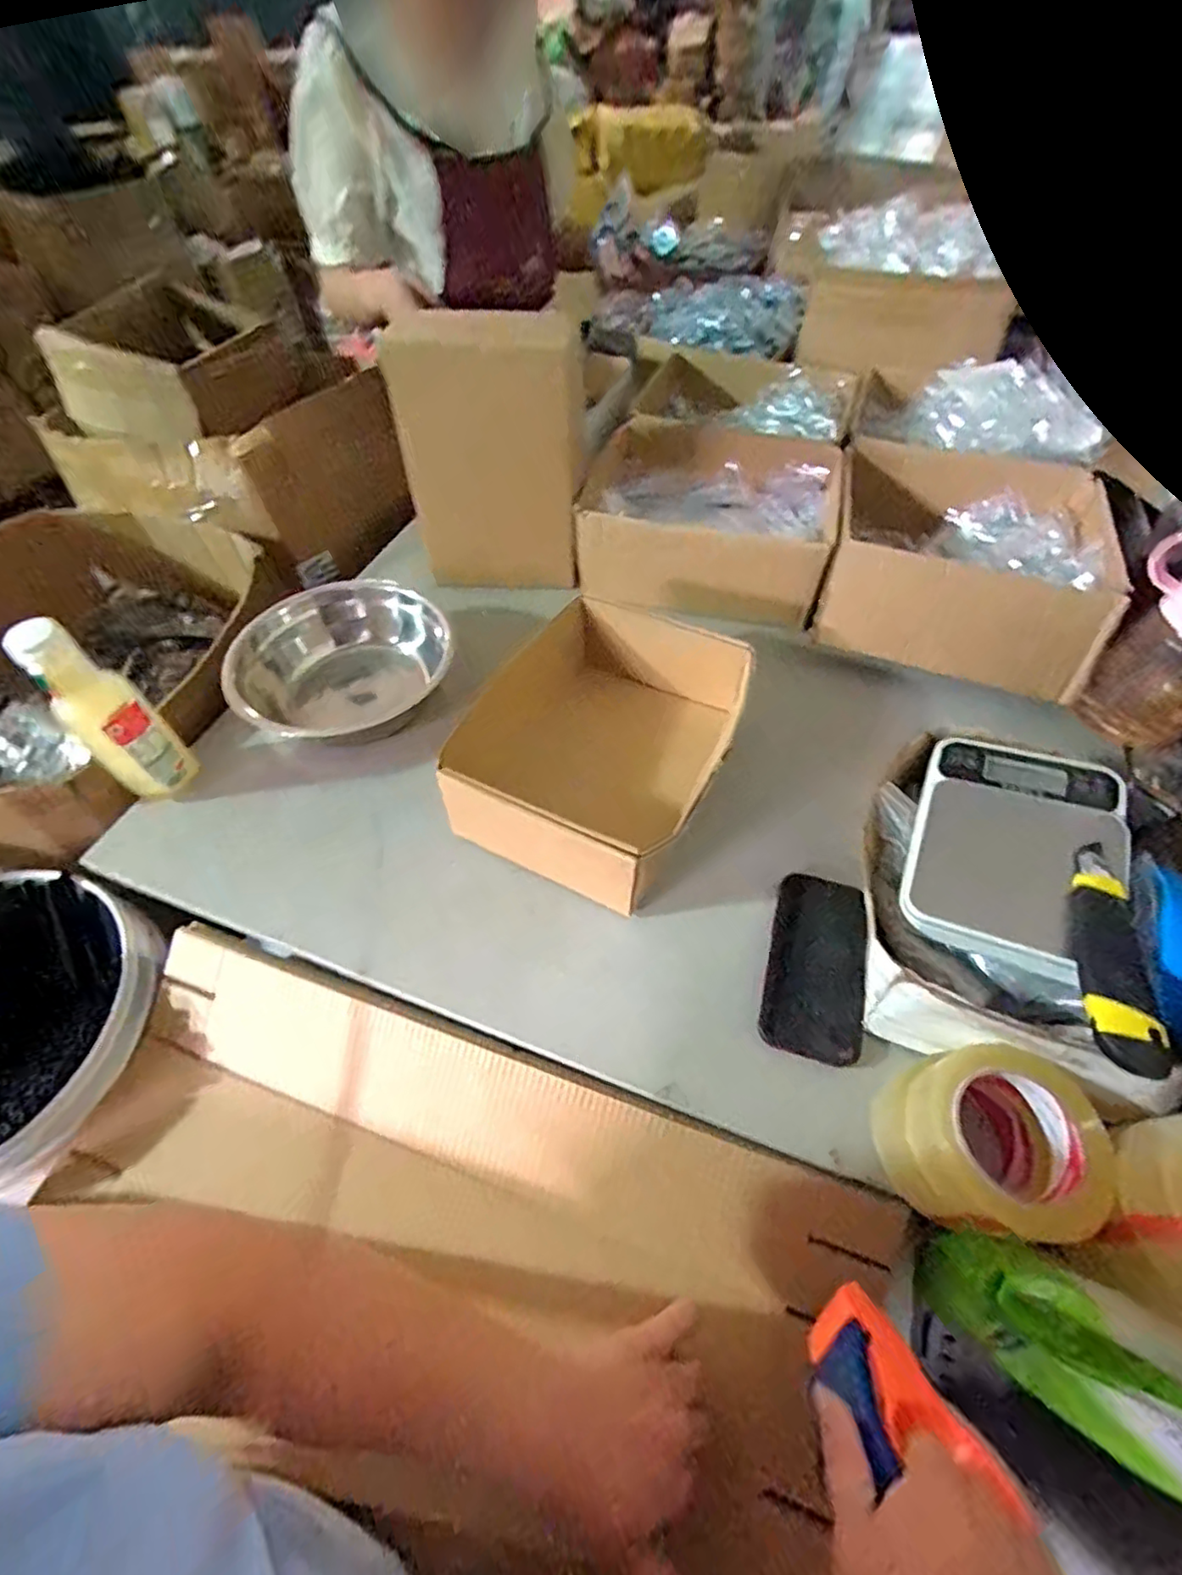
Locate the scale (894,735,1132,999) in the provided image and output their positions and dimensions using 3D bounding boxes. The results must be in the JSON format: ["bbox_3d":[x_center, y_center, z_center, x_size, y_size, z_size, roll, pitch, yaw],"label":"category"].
[{"bbox_3d":[0.350,0.046,0.509,0.140,0.028,0.216,16,60,25],"label":"scale"}]

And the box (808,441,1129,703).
[{"bbox_3d":[0.469,-0.298,0.785,0.321,0.098,0.358,14,55,11],"label":"box"}]

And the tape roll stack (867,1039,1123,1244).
[{"bbox_3d":[0.273,0.247,0.434,0.123,0.081,0.111,6,54,5],"label":"tape roll stack"}]

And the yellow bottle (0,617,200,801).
[{"bbox_3d":[-0.463,-0.063,0.596,0.055,0.213,0.067,32,61,22],"label":"yellow bottle"}]

